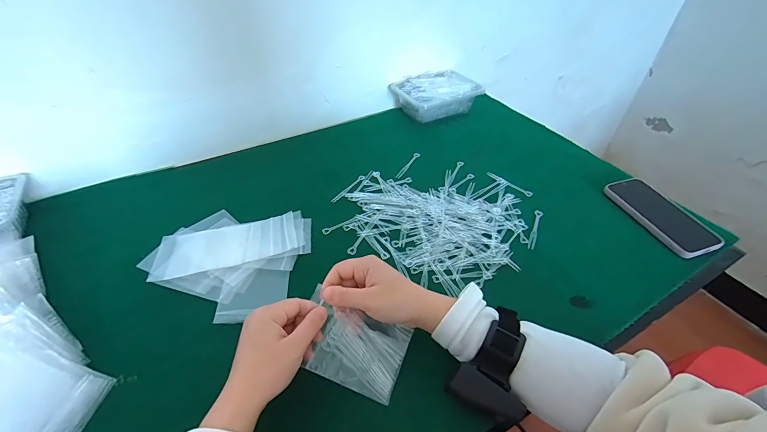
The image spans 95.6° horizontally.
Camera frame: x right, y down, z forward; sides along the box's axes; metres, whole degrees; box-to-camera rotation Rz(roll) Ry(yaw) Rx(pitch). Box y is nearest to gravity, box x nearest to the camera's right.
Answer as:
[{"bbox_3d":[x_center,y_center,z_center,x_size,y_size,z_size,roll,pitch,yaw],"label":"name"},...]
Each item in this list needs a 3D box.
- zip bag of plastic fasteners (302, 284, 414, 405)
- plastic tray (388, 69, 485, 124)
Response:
[{"bbox_3d":[-0.033,0.136,0.365,0.113,0.007,0.074,27,61,-4],"label":"zip bag of plastic fasteners"},{"bbox_3d":[0.118,-0.269,0.776,0.173,0.060,0.126,-22,48,-23],"label":"plastic tray"}]

